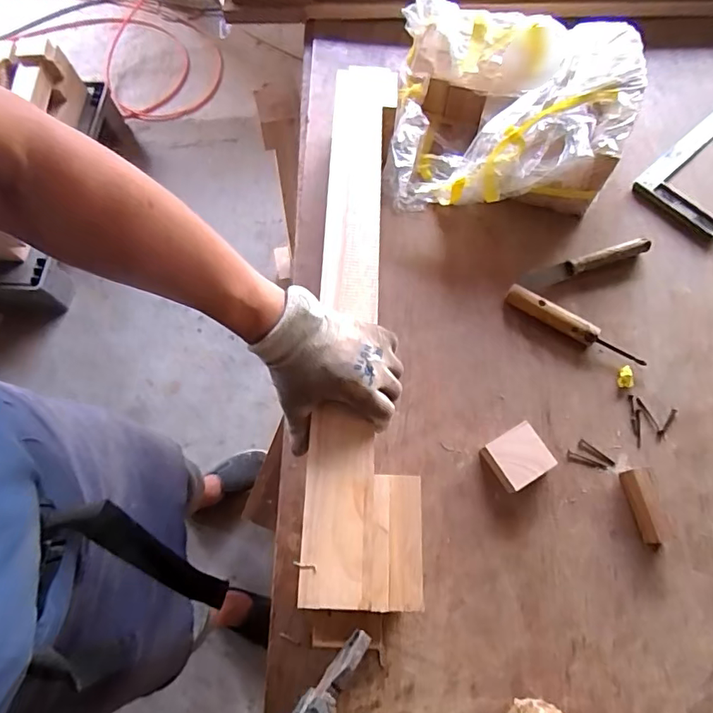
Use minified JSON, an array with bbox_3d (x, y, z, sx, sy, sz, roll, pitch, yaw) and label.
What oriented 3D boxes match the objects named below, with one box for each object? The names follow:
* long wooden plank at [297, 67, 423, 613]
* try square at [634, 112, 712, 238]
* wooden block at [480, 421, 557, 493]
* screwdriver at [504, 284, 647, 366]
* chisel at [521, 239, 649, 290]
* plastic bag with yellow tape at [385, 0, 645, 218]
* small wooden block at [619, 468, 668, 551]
[{"bbox_3d":[0.010,-0.084,0.544,0.109,0.025,0.656,1,68,2],"label":"long wooden plank"},{"bbox_3d":[0.550,-0.299,0.719,0.285,0.012,0.128,-42,74,-12],"label":"try square"},{"bbox_3d":[0.185,0.118,0.561,0.064,0.033,0.058,-30,72,-9],"label":"wooden block"},{"bbox_3d":[0.279,-0.038,0.622,0.184,0.022,0.025,31,74,12],"label":"screwdriver"},{"bbox_3d":[0.310,-0.127,0.655,0.184,0.019,0.024,-18,71,-5],"label":"chisel"},{"bbox_3d":[0.206,-0.361,0.687,0.323,0.124,0.305,8,71,5],"label":"plastic bag with yellow tape"},{"bbox_3d":[0.321,0.169,0.537,0.023,0.032,0.083,-7,70,-1],"label":"small wooden block"}]

